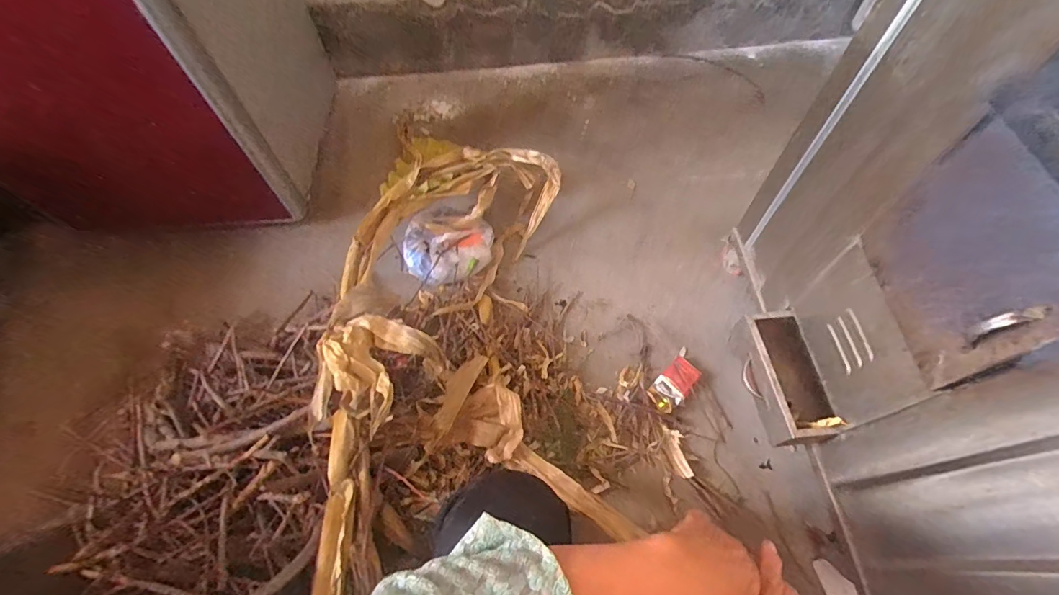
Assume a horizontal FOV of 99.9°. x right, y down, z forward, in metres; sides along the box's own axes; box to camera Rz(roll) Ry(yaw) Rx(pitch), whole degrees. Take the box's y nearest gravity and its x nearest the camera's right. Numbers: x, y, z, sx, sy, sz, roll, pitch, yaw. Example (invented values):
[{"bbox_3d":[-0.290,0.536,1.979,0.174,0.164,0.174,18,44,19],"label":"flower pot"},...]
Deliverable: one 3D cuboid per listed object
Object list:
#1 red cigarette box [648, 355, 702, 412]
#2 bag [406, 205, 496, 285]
[{"bbox_3d":[0.277,0.169,0.856,0.059,0.021,0.115,39,68,21],"label":"red cigarette box"},{"bbox_3d":[-0.180,-0.113,0.977,0.168,0.096,0.177,23,63,13],"label":"bag"}]

